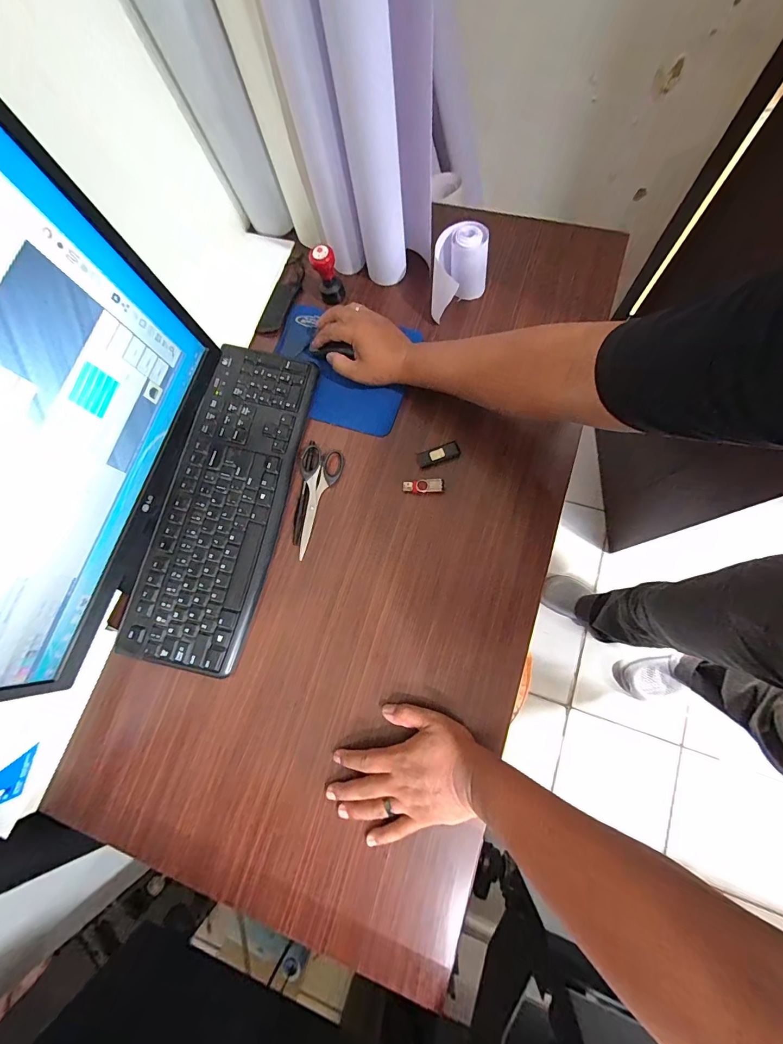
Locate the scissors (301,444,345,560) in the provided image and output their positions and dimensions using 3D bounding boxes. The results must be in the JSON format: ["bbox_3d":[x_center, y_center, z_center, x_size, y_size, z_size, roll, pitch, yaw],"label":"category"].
[{"bbox_3d":[-0.109,-0.030,0.515,0.055,0.007,0.152,14,78,3],"label":"scissors"}]

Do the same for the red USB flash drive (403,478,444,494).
[{"bbox_3d":[0.042,-0.047,0.505,0.053,0.007,0.019,-3,78,-1],"label":"red USB flash drive"}]

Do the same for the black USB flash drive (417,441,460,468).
[{"bbox_3d":[0.063,-0.091,0.514,0.056,0.006,0.024,-19,78,-4],"label":"black USB flash drive"}]

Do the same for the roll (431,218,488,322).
[{"bbox_3d":[0.094,-0.340,0.536,0.076,0.091,0.091,15,78,3],"label":"roll"}]

